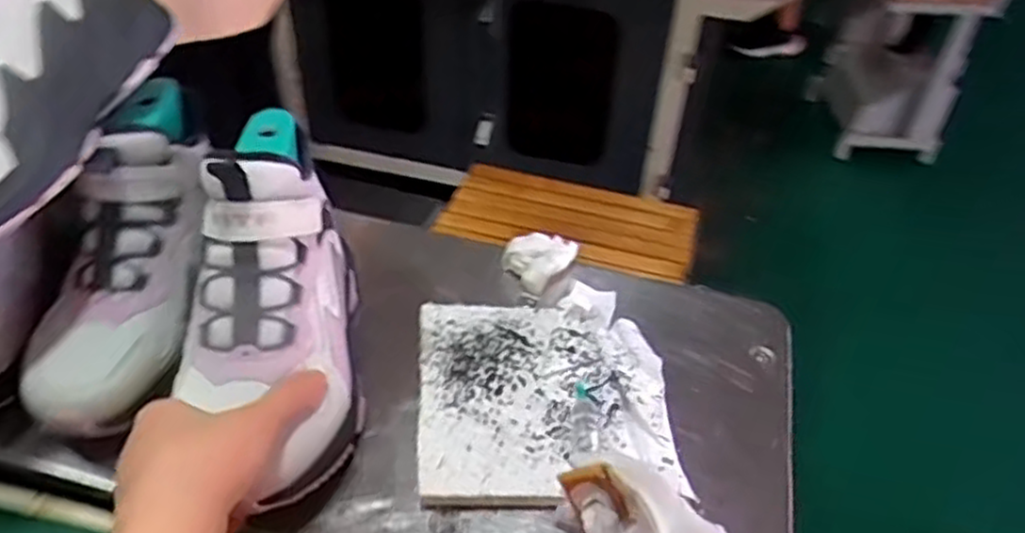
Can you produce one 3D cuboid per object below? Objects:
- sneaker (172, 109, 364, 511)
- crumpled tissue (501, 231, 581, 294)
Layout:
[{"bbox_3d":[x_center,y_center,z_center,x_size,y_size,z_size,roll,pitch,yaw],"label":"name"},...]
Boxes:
[{"bbox_3d":[-0.144,0.017,0.442,0.100,0.142,0.217,5,40,1],"label":"sneaker"},{"bbox_3d":[0.023,-0.010,0.605,0.044,0.028,0.054,30,47,28],"label":"crumpled tissue"}]

